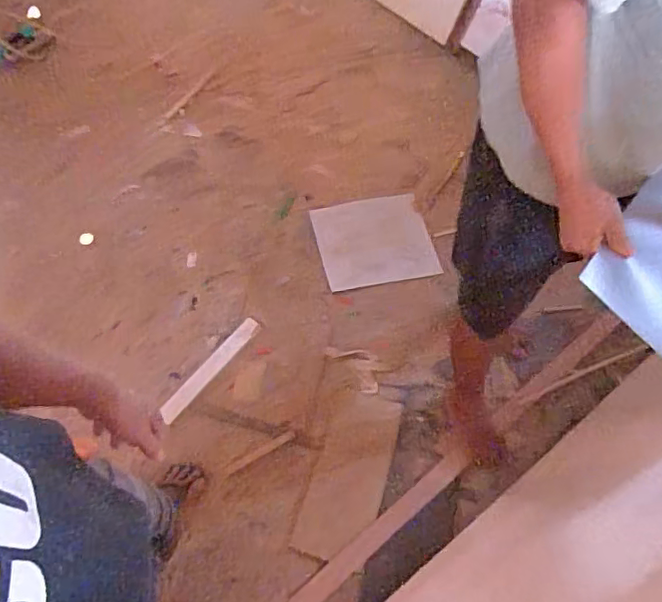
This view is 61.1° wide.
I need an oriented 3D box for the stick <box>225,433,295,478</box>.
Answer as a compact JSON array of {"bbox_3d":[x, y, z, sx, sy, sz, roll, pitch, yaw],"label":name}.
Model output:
[{"bbox_3d":[-0.190,0.413,1.512,0.206,0.007,0.021,-25,65,-15],"label":"stick"}]

